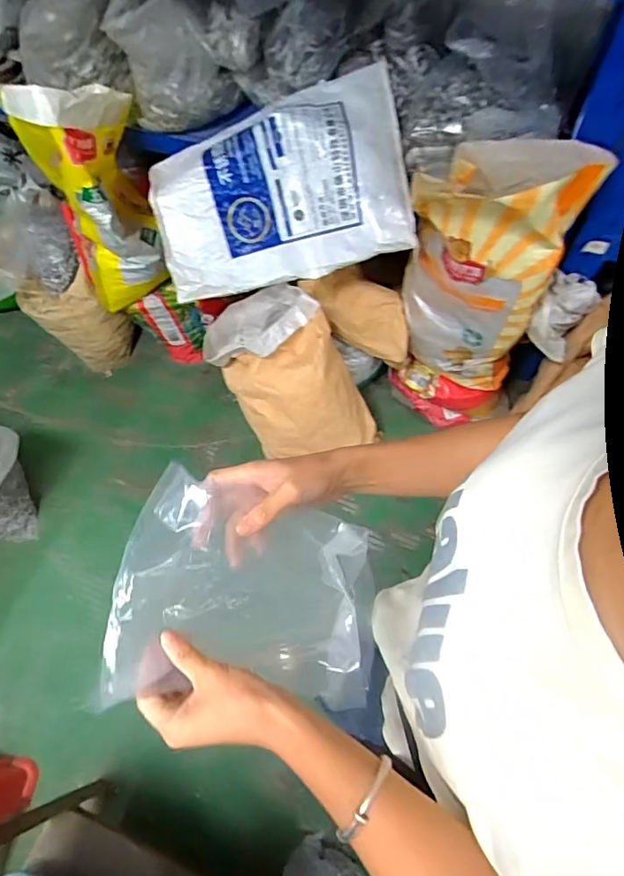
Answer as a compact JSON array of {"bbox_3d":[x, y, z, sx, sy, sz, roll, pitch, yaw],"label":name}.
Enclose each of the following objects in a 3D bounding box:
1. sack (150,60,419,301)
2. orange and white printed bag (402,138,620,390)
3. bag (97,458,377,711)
[{"bbox_3d":[-0.070,-0.565,1.155,0.584,0.127,0.393,-15,97,2],"label":"sack"},{"bbox_3d":[0.360,-0.357,1.151,0.332,0.582,0.143,14,66,9],"label":"orange and white printed bag"},{"bbox_3d":[-0.042,0.135,0.430,0.233,0.055,0.176,24,71,-24],"label":"bag"}]

